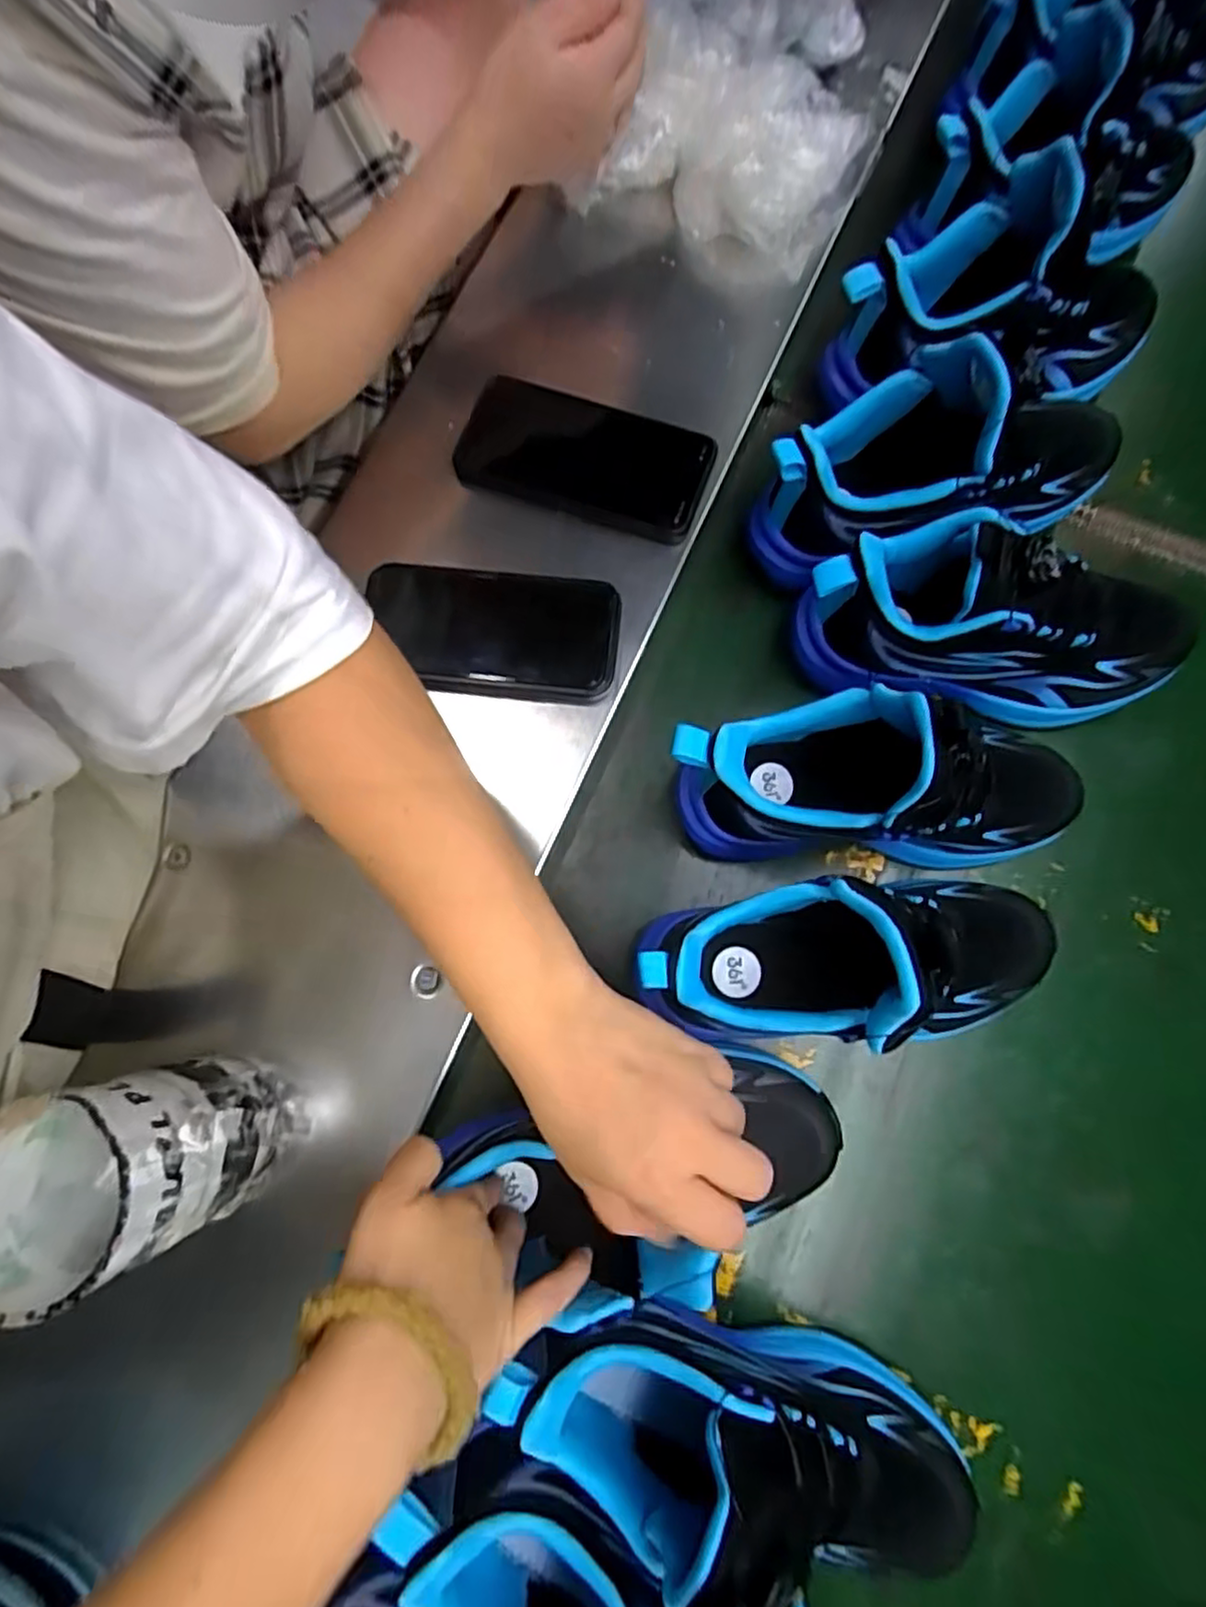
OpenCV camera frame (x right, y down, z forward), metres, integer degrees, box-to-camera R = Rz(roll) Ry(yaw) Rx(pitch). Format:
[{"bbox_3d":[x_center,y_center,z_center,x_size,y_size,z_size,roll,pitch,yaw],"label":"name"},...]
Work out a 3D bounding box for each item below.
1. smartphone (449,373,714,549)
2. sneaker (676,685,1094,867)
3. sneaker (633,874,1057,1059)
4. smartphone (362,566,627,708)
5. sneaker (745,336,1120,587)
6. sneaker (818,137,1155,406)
[{"bbox_3d":[-0.011,-0.234,0.474,0.162,0.018,0.084,20,79,4],"label":"smartphone"},{"bbox_3d":[0.152,-0.011,0.379,0.231,0.134,0.072,2,77,1],"label":"sneaker"},{"bbox_3d":[0.131,0.079,0.353,0.220,0.145,0.088,-2,77,3],"label":"sneaker"},{"bbox_3d":[-0.069,-0.108,0.441,0.155,0.011,0.081,6,77,1],"label":"smartphone"},{"bbox_3d":[0.205,-0.209,0.413,0.228,0.116,0.085,-19,78,-4],"label":"sneaker"},{"bbox_3d":[0.261,-0.321,0.431,0.231,0.123,0.072,-9,77,1],"label":"sneaker"}]

